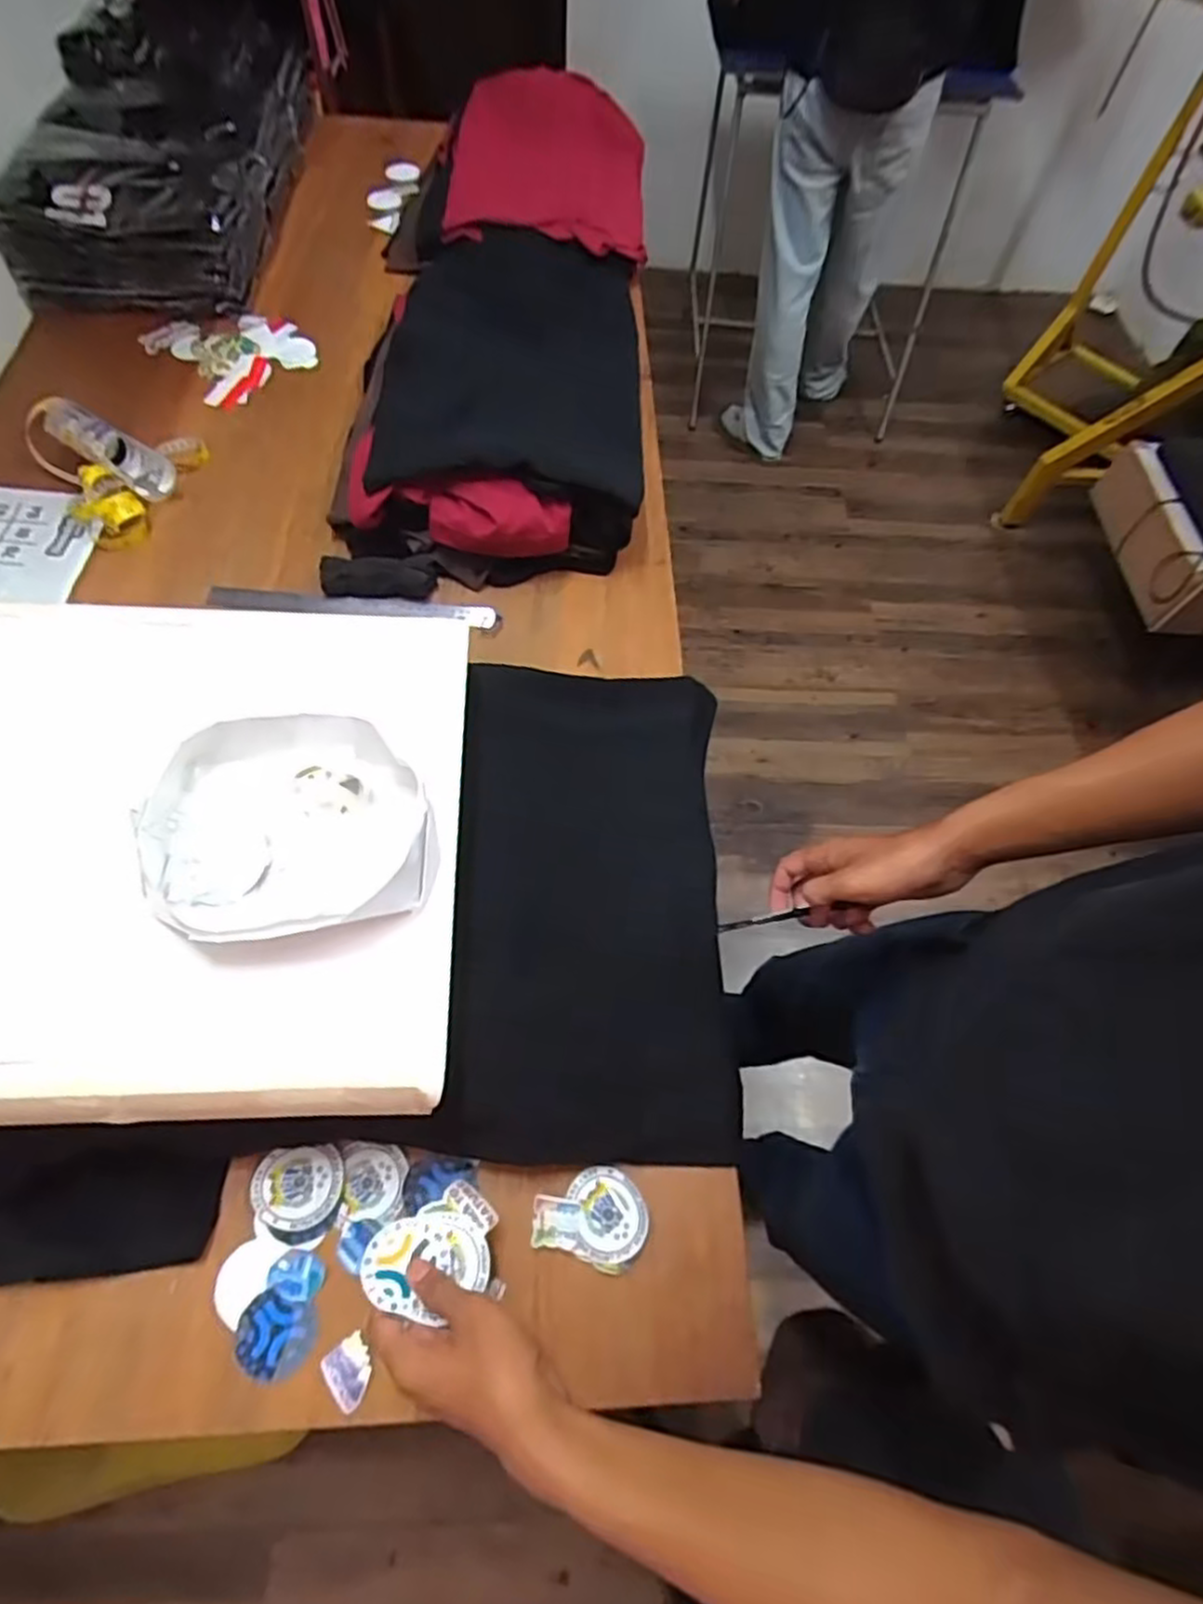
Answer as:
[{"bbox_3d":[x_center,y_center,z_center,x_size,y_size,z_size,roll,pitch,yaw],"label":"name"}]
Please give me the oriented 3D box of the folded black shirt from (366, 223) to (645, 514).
[{"bbox_3d":[-0.101,-0.596,0.985,0.320,0.070,0.613,6,55,-11],"label":"folded black shirt"}]

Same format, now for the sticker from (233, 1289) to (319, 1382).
[{"bbox_3d":[-0.234,0.383,0.533,0.054,0.004,0.049,15,61,3],"label":"sticker"}]

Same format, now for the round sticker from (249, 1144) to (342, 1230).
[{"bbox_3d":[-0.236,0.298,0.575,0.065,0.008,0.056,11,61,1],"label":"round sticker"}]

